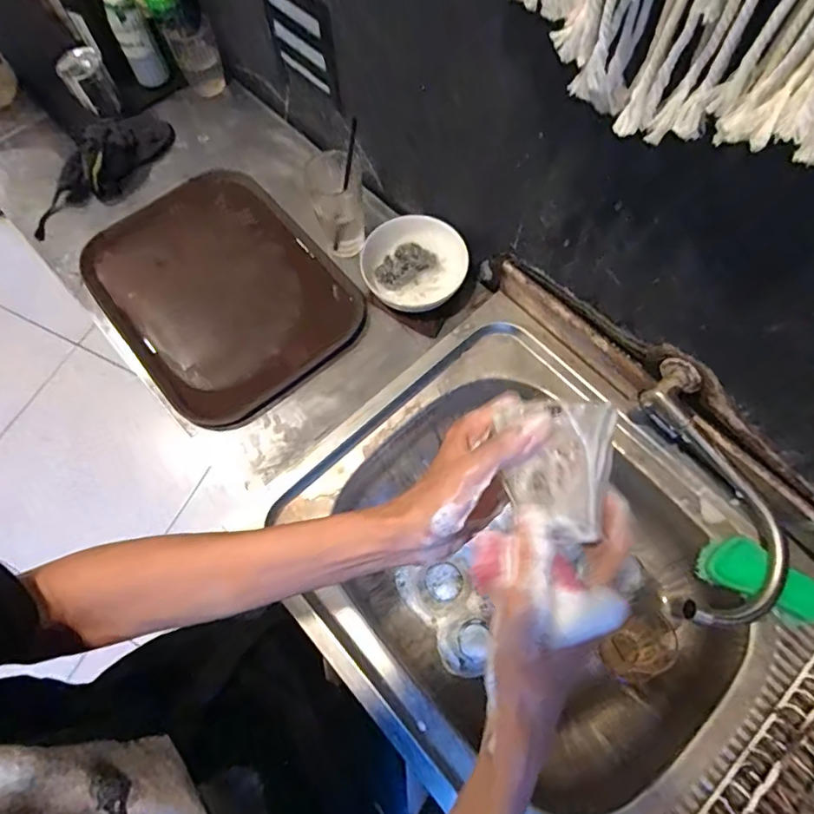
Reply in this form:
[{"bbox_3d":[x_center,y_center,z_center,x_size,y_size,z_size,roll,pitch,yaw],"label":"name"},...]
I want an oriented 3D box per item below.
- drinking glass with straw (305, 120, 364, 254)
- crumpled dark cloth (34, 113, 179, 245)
[{"bbox_3d":[-0.099,-0.294,0.750,0.076,0.154,0.068,-11,68,-3],"label":"drinking glass with straw"},{"bbox_3d":[-0.499,-0.383,0.850,0.095,0.049,0.268,34,73,14],"label":"crumpled dark cloth"}]

